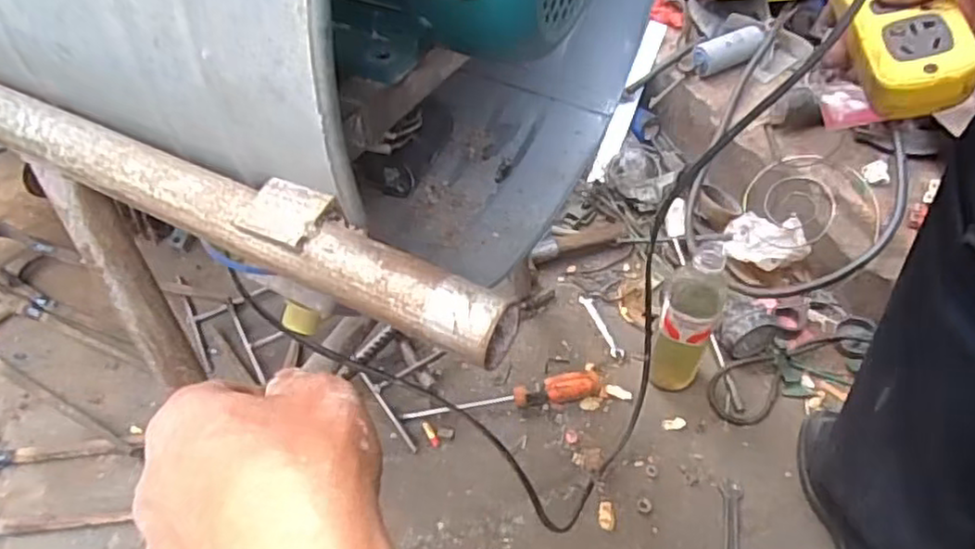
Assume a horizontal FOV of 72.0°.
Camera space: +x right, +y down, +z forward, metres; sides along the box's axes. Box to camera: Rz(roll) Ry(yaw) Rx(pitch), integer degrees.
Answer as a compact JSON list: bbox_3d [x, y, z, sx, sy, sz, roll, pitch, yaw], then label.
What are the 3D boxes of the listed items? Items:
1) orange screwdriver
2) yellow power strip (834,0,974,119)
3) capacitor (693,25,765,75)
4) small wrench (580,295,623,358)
[{"bbox_3d":[0.020,0.149,0.834,0.244,0.028,0.038,-7,48,-6],"label":"orange screwdriver"},{"bbox_3d":[0.251,-0.184,0.427,0.055,0.044,0.188,0,61,1],"label":"yellow power strip"},{"bbox_3d":[0.379,-0.359,1.047,0.117,0.051,0.048,-24,50,0],"label":"capacitor"},{"bbox_3d":[0.157,0.070,0.928,0.019,0.004,0.114,-13,49,-11],"label":"small wrench"}]

